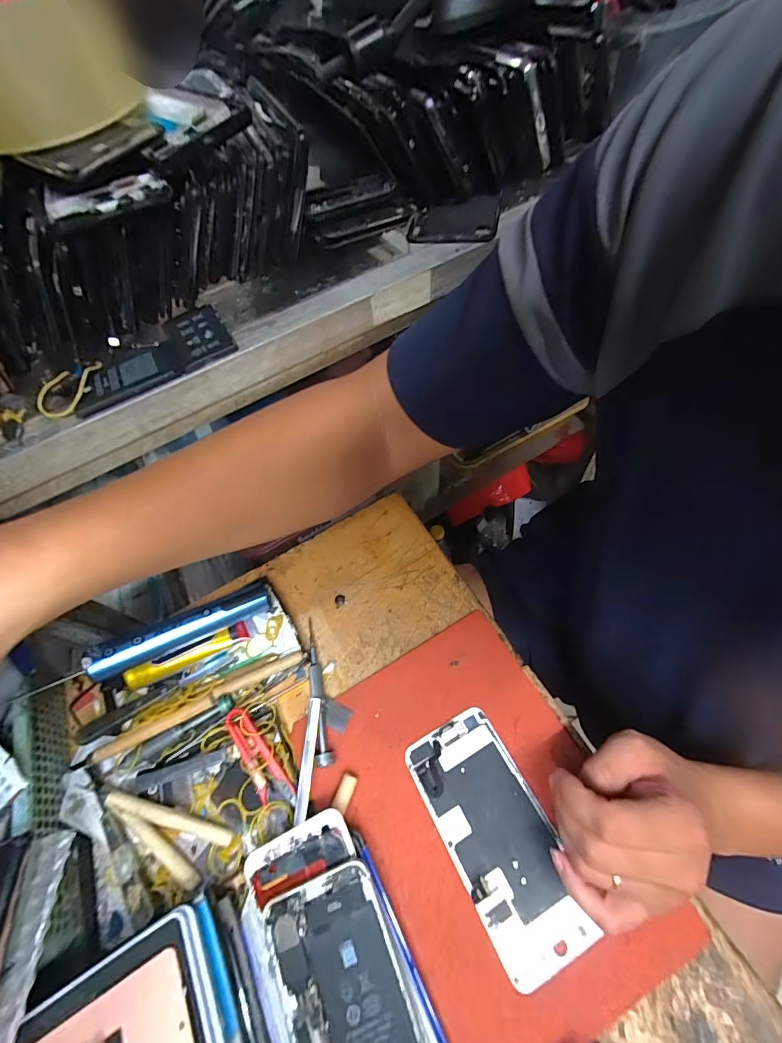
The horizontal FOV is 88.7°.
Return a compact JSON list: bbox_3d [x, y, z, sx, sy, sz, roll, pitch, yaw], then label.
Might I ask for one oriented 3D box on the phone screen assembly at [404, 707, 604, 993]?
[{"bbox_3d":[0.076,0.229,0.296,0.074,0.009,0.152,-23,59,-10],"label":"phone screen assembly"}]

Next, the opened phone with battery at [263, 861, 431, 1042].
[{"bbox_3d":[-0.022,0.310,0.246,0.076,0.007,0.153,-25,67,-5],"label":"opened phone with battery"}]

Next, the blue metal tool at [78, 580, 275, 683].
[{"bbox_3d":[-0.191,0.096,0.375,0.157,0.021,0.034,-21,56,-28],"label":"blue metal tool"}]

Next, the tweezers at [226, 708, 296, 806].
[{"bbox_3d":[-0.112,0.192,0.330,0.024,0.007,0.079,-36,73,-17],"label":"tweezers"}]

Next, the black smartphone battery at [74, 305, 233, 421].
[{"bbox_3d":[-0.157,-0.108,0.264,0.100,0.010,0.057,-30,60,-11],"label":"black smartphone battery"}]

